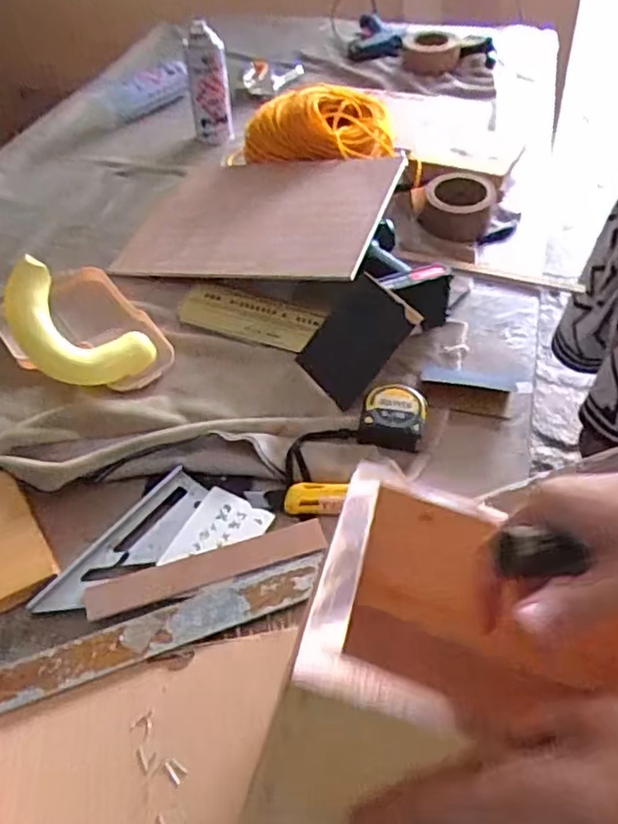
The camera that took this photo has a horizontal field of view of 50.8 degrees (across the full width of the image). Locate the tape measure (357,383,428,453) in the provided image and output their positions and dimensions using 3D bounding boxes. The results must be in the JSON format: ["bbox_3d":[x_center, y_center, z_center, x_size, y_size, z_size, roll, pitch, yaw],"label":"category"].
[{"bbox_3d":[0.089,0.005,0.681,0.063,0.033,0.064,12,49,13],"label":"tape measure"}]

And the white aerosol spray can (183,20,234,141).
[{"bbox_3d":[-0.170,-0.563,1.106,0.067,0.167,0.082,-6,47,-4],"label":"white aerosol spray can"}]

